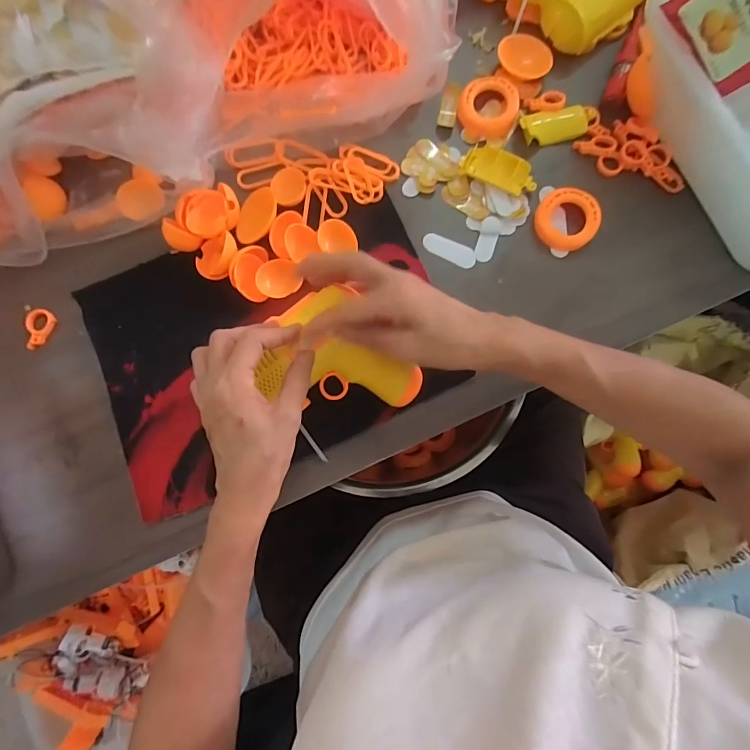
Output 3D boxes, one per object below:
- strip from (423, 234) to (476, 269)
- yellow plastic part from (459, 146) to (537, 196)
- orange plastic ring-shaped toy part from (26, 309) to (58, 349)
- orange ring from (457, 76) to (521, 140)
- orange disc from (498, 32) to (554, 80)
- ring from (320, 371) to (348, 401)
[{"bbox_3d":[0.071,-0.119,0.400,0.053,0.004,0.019,27,83,4],"label":"strip"},{"bbox_3d":[0.118,-0.194,0.398,0.072,0.017,0.028,27,83,4],"label":"yellow plastic part"},{"bbox_3d":[-0.315,-0.043,0.396,0.025,0.010,0.037,-2,82,0],"label":"orange plastic ring-shaped toy part"},{"bbox_3d":[0.113,-0.261,0.413,0.056,0.016,0.056,1,100,4],"label":"orange ring"},{"bbox_3d":[0.148,-0.314,0.412,0.054,0.006,0.040,33,84,5],"label":"orange disc"},{"bbox_3d":[-0.035,0.009,0.355,0.023,0.005,0.024,0,82,1],"label":"ring"}]

